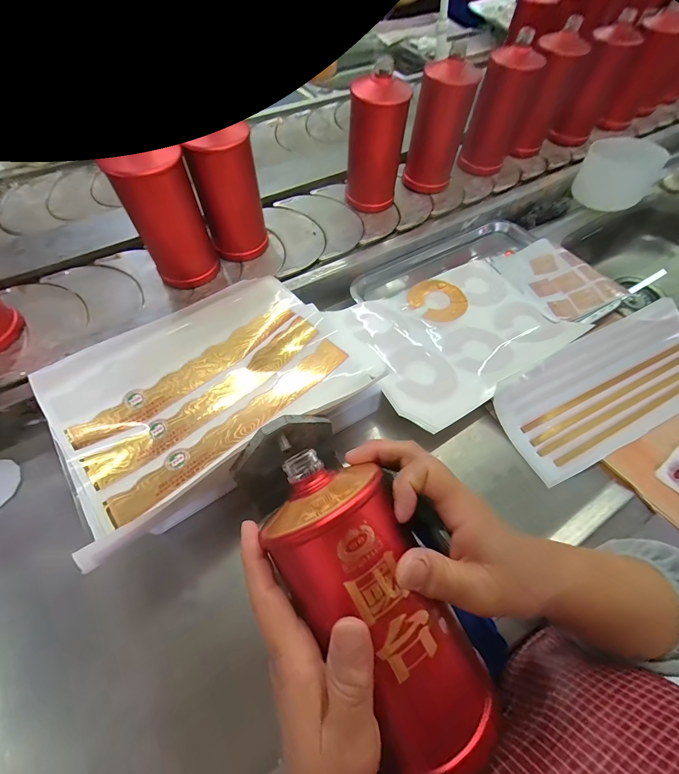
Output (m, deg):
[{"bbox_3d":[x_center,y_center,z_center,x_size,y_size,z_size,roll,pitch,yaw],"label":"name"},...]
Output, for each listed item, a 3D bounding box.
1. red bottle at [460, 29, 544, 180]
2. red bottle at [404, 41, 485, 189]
[{"bbox_3d":[0.302,-0.525,0.610,0.086,0.185,0.106,21,63,10],"label":"red bottle"},{"bbox_3d":[0.173,-0.454,0.569,0.085,0.179,0.092,31,65,15],"label":"red bottle"}]

